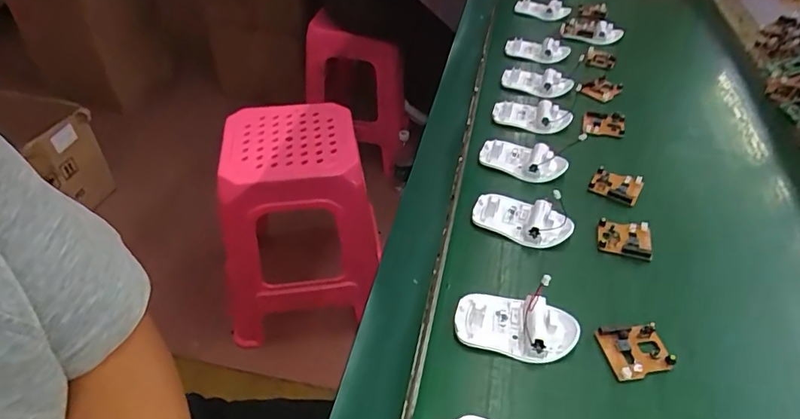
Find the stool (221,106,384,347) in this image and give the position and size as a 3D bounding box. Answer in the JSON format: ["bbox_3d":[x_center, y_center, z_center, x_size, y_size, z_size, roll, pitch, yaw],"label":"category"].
[{"bbox_3d":[-0.244,0.036,1.278,0.327,0.459,0.366,2,42,0],"label":"stool"}]

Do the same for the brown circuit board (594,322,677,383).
[{"bbox_3d":[0.188,0.112,0.412,0.047,0.011,0.046,-4,42,-6],"label":"brown circuit board"}]

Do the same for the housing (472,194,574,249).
[{"bbox_3d":[0.122,0.007,0.518,0.094,0.020,0.051,23,46,22],"label":"housing"}]

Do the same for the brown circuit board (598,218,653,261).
[{"bbox_3d":[0.219,0.028,0.507,0.048,0.007,0.044,11,42,10],"label":"brown circuit board"}]

